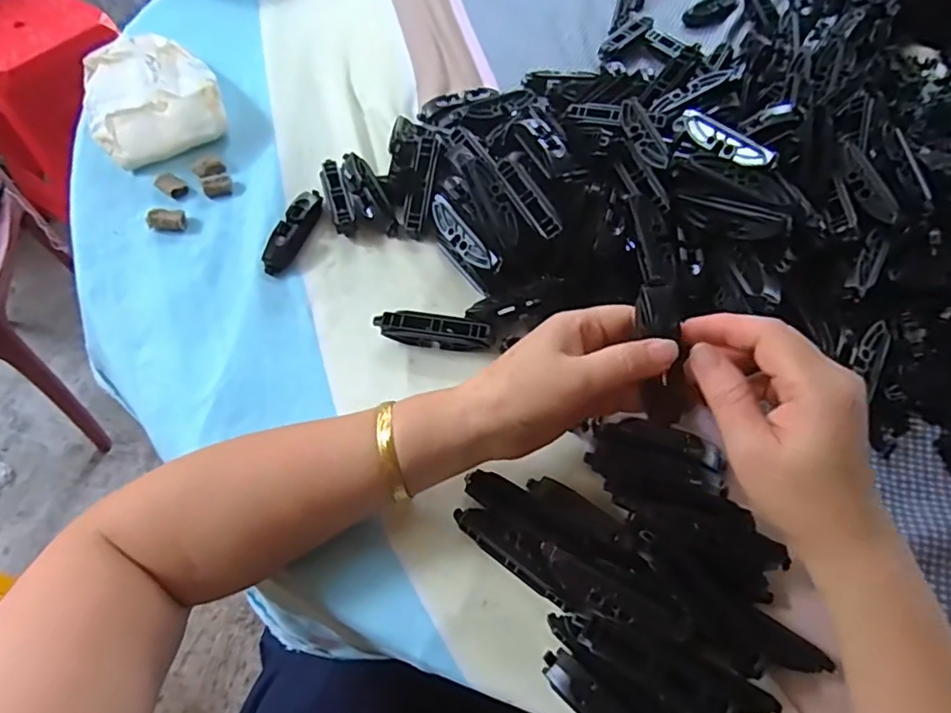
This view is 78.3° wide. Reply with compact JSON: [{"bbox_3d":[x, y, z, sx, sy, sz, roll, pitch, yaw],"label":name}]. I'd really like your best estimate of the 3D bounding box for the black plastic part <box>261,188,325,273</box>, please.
[{"bbox_3d":[-0.140,-0.098,0.449,0.021,0.016,0.080,15,61,10],"label":"black plastic part"}]

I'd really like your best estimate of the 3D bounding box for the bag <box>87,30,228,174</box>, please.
[{"bbox_3d":[-0.290,-0.237,0.516,0.112,0.038,0.149,-23,62,-12],"label":"bag"}]

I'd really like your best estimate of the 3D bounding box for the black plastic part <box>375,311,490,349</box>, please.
[{"bbox_3d":[-0.028,-0.018,0.398,0.076,0.014,0.018,6,60,5],"label":"black plastic part"}]

